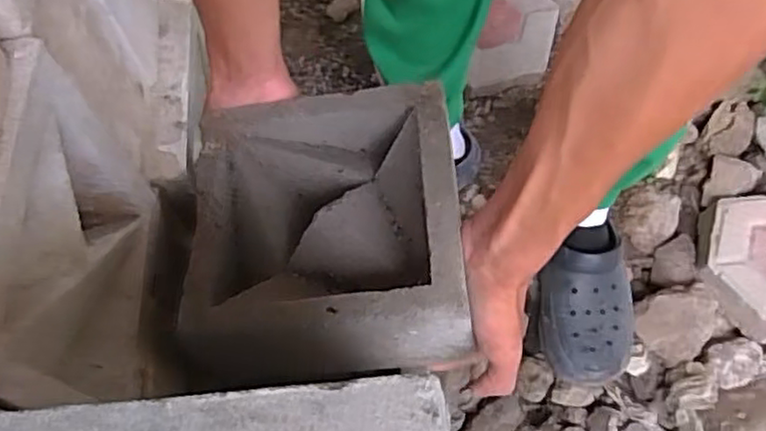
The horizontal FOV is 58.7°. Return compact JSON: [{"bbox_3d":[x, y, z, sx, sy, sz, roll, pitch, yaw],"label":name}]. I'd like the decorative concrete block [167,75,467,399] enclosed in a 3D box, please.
[{"bbox_3d":[-0.045,0.007,0.519,0.192,0.082,0.209,-4,64,1],"label":"decorative concrete block"}]

